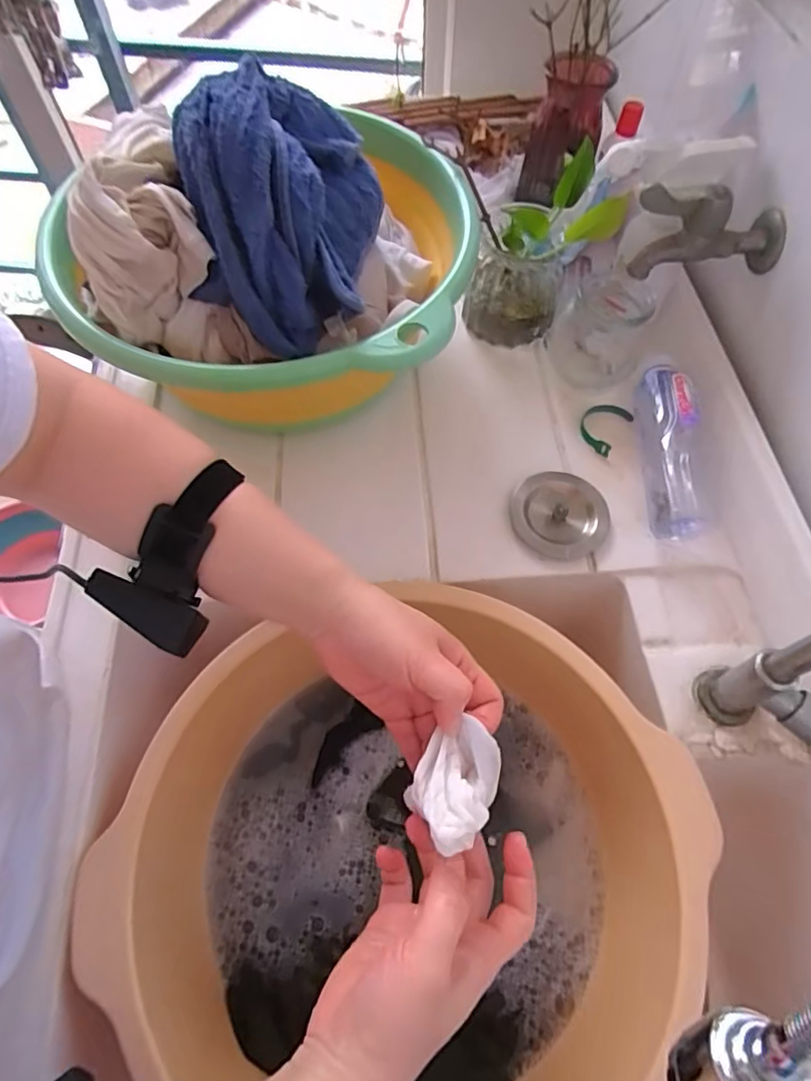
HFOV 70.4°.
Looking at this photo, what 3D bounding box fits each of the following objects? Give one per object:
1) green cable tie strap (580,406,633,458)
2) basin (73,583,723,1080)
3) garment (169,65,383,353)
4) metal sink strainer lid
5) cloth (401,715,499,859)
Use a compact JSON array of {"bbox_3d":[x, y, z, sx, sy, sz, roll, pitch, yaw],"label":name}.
[{"bbox_3d":[0.190,-0.112,0.557,0.041,0.009,0.061,34,67,17],"label":"green cable tie strap"},{"bbox_3d":[0.010,0.236,0.419,0.372,0.133,0.332,-32,66,-16],"label":"basin"},{"bbox_3d":[-0.094,-0.240,0.414,0.127,0.117,0.167,5,62,3],"label":"garment"},{"bbox_3d":[0.136,-0.025,0.504,0.081,0.021,0.084,0,62,0],"label":"metal sink strainer lid"},{"bbox_3d":[0.028,0.131,0.314,0.043,0.037,0.064,27,65,14],"label":"cloth"}]

